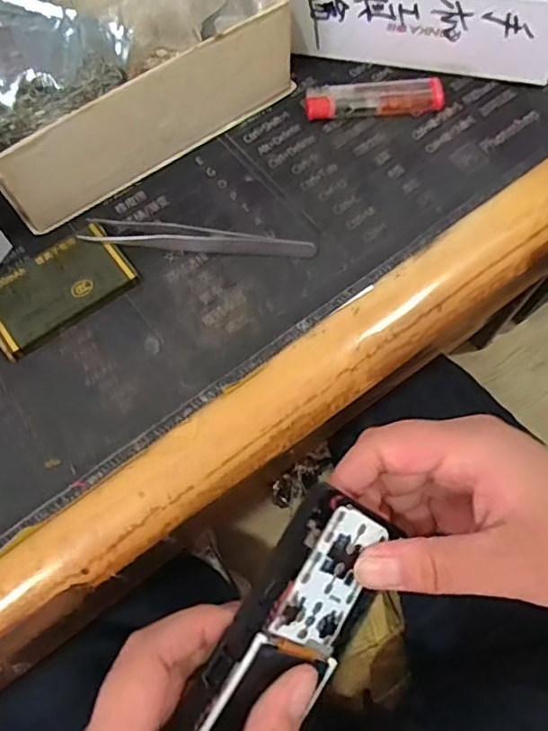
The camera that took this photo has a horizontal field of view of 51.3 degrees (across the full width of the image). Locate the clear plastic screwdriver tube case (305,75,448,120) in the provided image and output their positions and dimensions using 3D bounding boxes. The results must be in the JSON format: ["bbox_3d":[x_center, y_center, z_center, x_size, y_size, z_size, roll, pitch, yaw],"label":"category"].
[{"bbox_3d":[0.062,-0.167,0.356,0.083,0.015,0.023,-6,69,-3],"label":"clear plastic screwdriver tube case"}]

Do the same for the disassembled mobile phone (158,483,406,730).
[{"bbox_3d":[0.004,0.102,0.220,0.049,0.015,0.110,34,82,-29],"label":"disassembled mobile phone"}]

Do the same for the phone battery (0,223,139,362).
[{"bbox_3d":[-0.118,-0.042,0.309,0.078,0.008,0.044,-36,74,-14],"label":"phone battery"}]

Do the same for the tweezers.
[{"bbox_3d":[-0.041,-0.071,0.320,0.127,0.011,0.018,5,69,1],"label":"tweezers"}]

